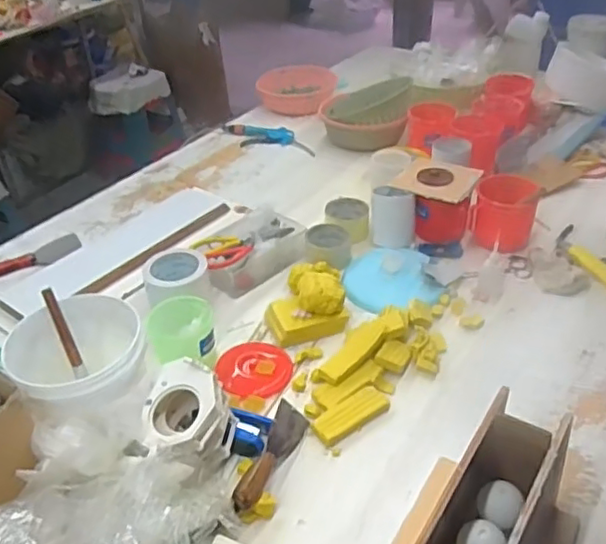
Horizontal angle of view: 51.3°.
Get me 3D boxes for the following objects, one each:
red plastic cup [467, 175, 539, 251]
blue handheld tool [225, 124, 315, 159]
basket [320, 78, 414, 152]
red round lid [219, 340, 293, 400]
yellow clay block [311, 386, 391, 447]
[{"bbox_3d":[0.380,-0.108,1.203,0.116,0.121,0.105,8,39,16],"label":"red plastic cup"},{"bbox_3d":[-0.086,-0.351,1.633,0.265,0.027,0.103,15,41,24],"label":"blue handheld tool"},{"bbox_3d":[0.159,-0.413,1.598,0.216,0.138,0.190,-1,37,4],"label":"basket"},{"bbox_3d":[-0.071,0.151,0.978,0.108,0.016,0.112,-3,37,2],"label":"red round lid"},{"bbox_3d":[0.069,0.204,0.898,0.120,0.016,0.045,-25,42,-25],"label":"yellow clay block"}]

